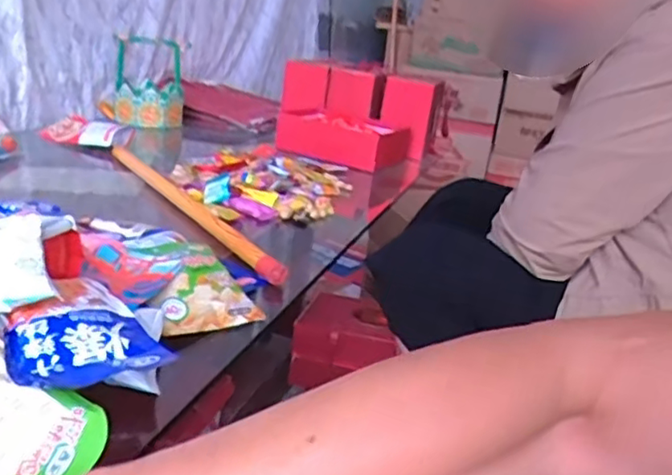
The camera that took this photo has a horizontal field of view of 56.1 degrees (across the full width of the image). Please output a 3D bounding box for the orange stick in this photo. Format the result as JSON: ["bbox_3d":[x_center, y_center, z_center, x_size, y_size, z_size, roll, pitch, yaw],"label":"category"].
[{"bbox_3d":[-0.234,-0.060,0.971,0.025,0.019,0.581,-8,25,-36],"label":"orange stick"}]

